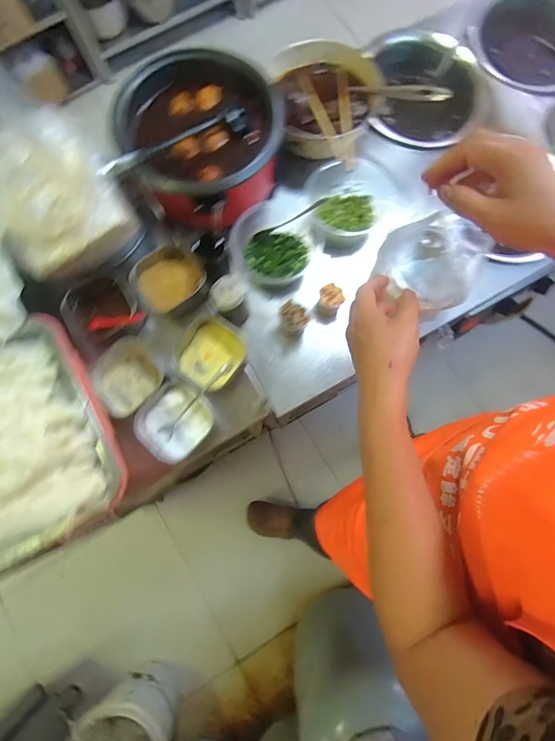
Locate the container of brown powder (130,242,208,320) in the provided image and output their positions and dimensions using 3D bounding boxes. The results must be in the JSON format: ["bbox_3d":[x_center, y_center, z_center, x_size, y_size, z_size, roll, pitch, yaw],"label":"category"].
[{"bbox_3d":[-0.183,-0.148,0.593,0.108,0.051,0.108,41,82,8],"label":"container of brown powder"}]

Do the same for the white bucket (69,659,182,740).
[{"bbox_3d":[-0.419,1.045,1.017,0.263,0.285,0.240,0,79,1],"label":"white bucket"}]

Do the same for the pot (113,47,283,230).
[{"bbox_3d":[-0.123,-0.364,0.574,0.236,0.125,0.227,0,79,1],"label":"pot"}]

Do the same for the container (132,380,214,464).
[{"bbox_3d":[-0.156,0.080,0.543,0.103,0.051,0.106,41,82,8],"label":"container"}]

